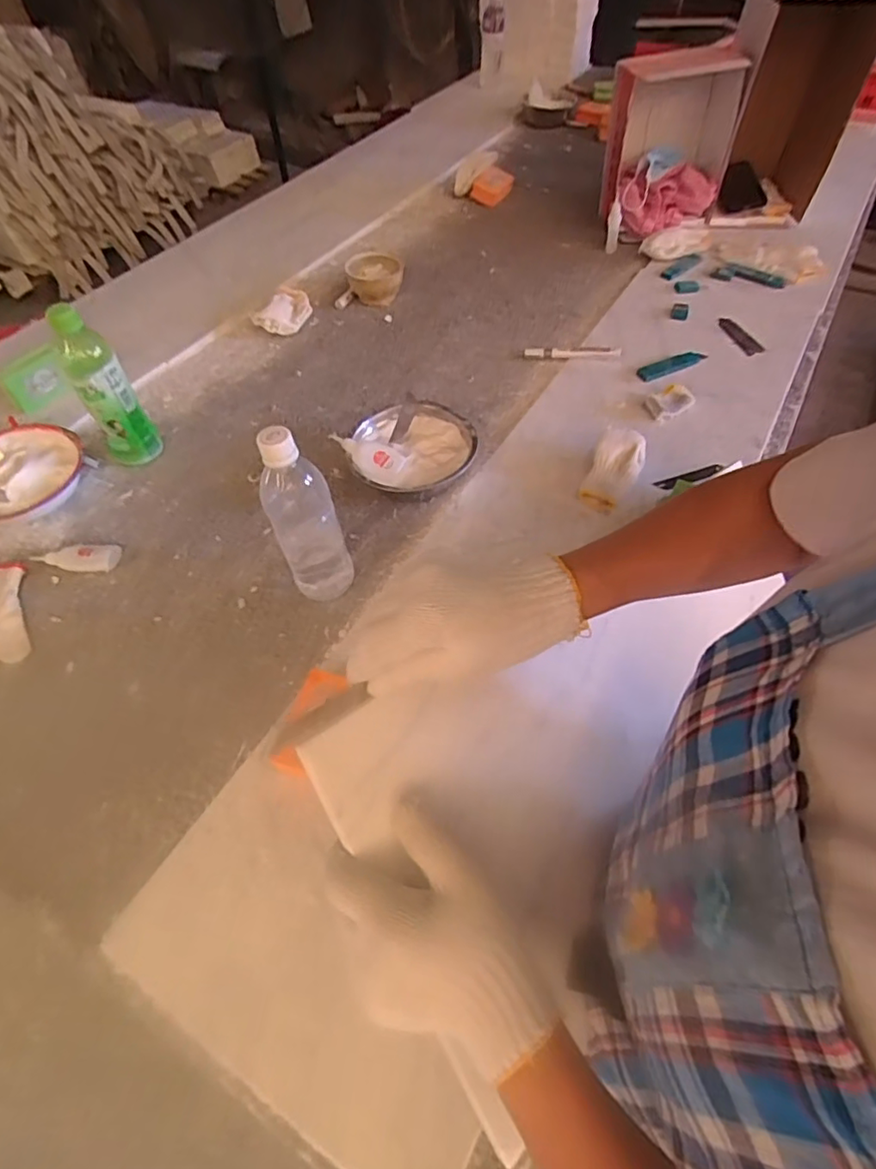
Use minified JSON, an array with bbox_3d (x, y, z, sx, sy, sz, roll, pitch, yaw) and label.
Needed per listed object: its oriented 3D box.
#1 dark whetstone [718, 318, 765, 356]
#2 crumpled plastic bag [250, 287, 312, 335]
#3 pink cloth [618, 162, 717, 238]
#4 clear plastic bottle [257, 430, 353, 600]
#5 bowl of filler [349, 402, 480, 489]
[{"bbox_3d":[0.486,-0.399,0.919,0.030,0.007,0.105,-12,56,-8],"label":"dark whetstone"},{"bbox_3d":[-0.256,-0.463,0.973,0.070,0.034,0.114,22,58,14],"label":"crumpled plastic bag"},{"bbox_3d":[0.444,-0.744,1.127,0.190,0.113,0.100,-3,55,-2],"label":"pink cloth"},{"bbox_3d":[-0.131,-0.061,0.571,0.065,0.204,0.056,-17,57,-11],"label":"clear plastic bottle"},{"bbox_3d":[-0.030,-0.169,0.740,0.149,0.052,0.153,0,55,0],"label":"bowl of filler"}]

